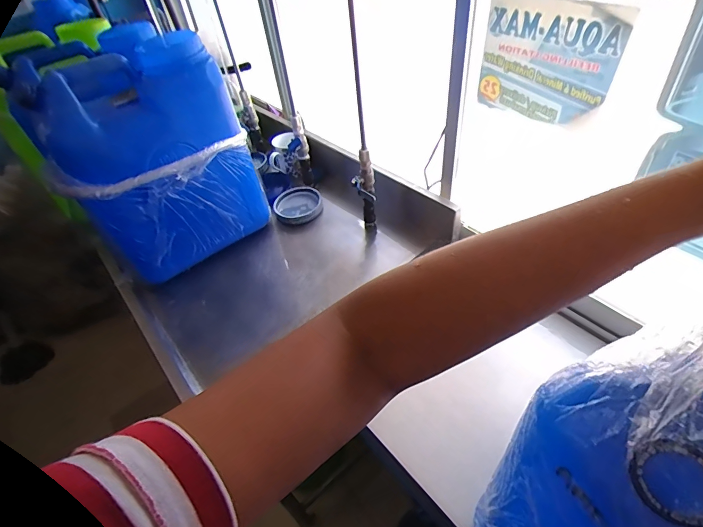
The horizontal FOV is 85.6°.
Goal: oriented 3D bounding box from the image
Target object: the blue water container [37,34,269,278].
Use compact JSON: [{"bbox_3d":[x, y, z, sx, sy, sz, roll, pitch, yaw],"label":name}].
[{"bbox_3d":[-0.370,-0.182,0.756,0.164,0.399,0.309,25,53,28],"label":"blue water container"}]

